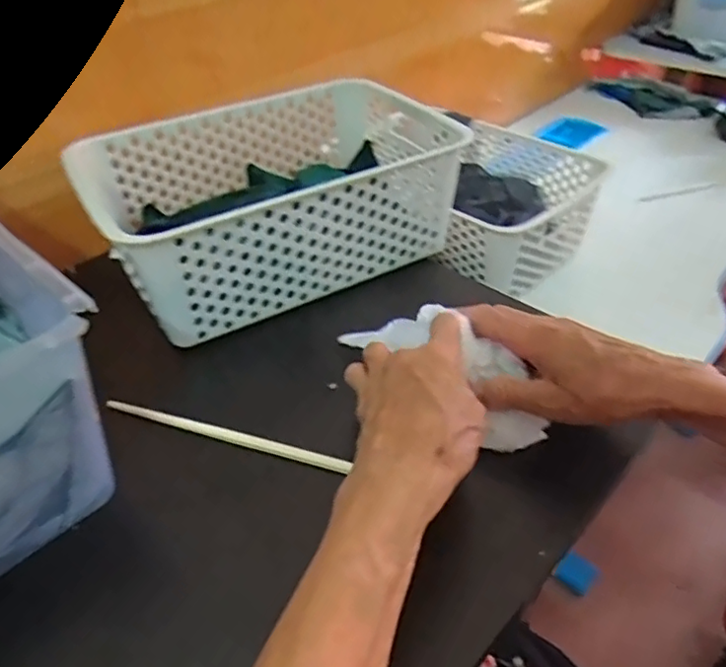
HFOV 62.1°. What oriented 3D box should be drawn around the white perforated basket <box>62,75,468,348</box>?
[{"bbox_3d":[-0.078,-0.129,0.553,0.309,0.105,0.203,-23,45,-22],"label":"white perforated basket"}]

